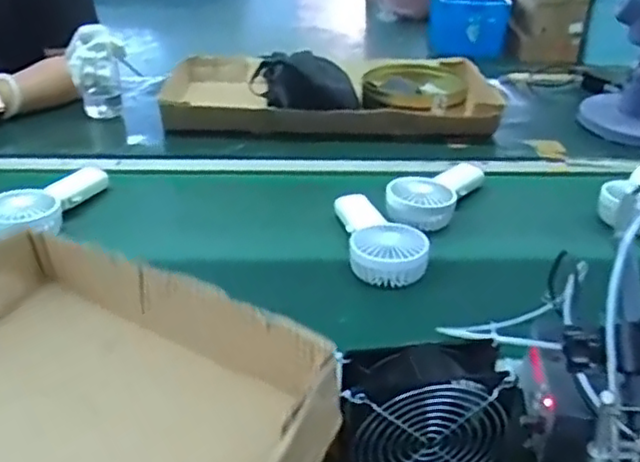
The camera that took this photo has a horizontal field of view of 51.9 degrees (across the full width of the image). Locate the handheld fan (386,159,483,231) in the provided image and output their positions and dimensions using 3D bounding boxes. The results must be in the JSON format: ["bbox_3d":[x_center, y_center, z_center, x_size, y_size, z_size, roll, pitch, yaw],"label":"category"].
[{"bbox_3d":[0.155,-0.053,0.878,0.082,0.037,0.156,22,36,29],"label":"handheld fan"}]

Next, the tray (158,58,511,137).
[{"bbox_3d":[0.009,-0.243,1.142,0.563,0.060,0.315,4,31,4],"label":"tray"}]

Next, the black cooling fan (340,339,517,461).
[{"bbox_3d":[0.074,0.145,0.495,0.123,0.118,0.057,-1,31,-5],"label":"black cooling fan"}]

